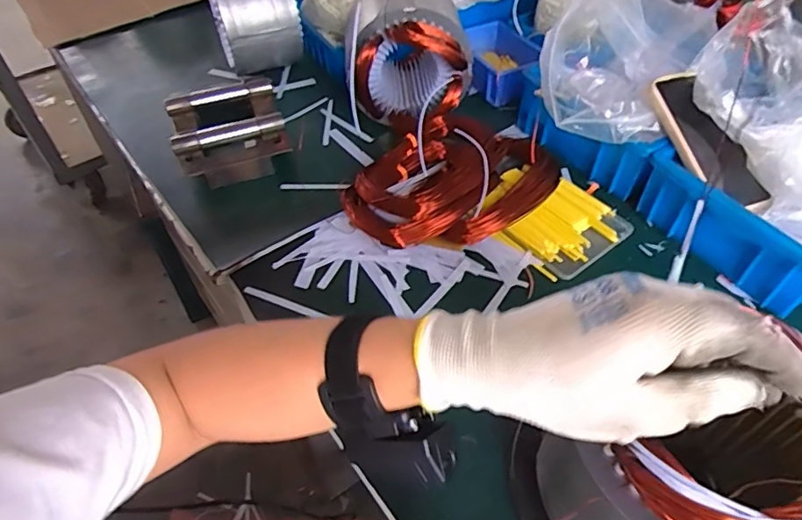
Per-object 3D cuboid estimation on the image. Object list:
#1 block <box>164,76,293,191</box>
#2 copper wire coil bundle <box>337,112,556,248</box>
[{"bbox_3d":[-0.219,-0.163,0.675,0.134,0.052,0.160,-15,50,-13],"label":"block"},{"bbox_3d":[0.066,-0.095,0.611,0.240,0.051,0.167,-36,57,-27],"label":"copper wire coil bundle"}]

